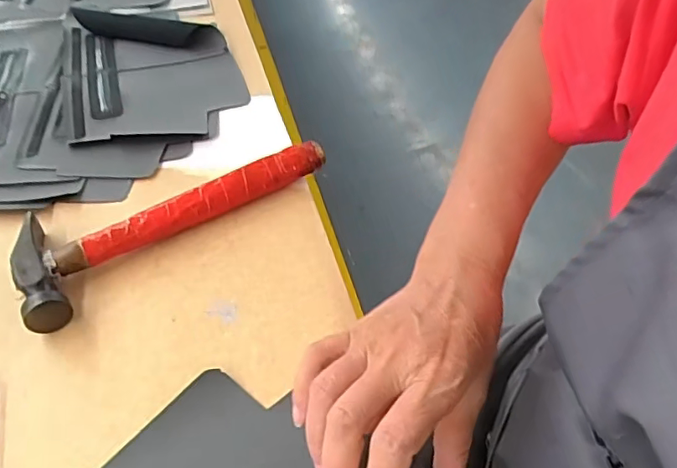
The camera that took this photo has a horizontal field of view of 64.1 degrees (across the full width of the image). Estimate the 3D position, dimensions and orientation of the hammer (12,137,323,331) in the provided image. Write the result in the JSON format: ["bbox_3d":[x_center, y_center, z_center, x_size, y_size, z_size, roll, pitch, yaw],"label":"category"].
[{"bbox_3d":[-0.131,-0.024,0.422,0.243,0.028,0.092,-31,55,-28],"label":"hammer"}]

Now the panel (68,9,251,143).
[{"bbox_3d":[-0.194,-0.176,0.566,0.166,0.028,0.237,-13,48,-14],"label":"panel"}]

